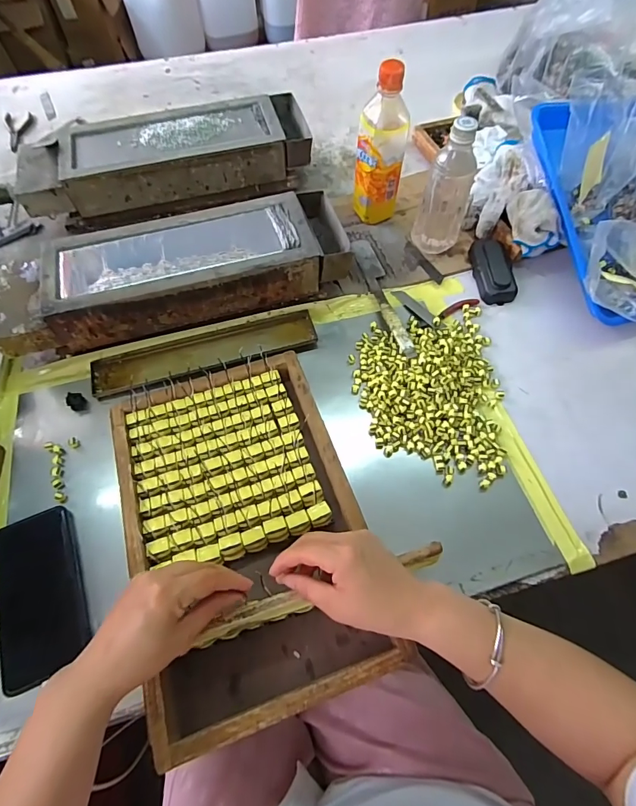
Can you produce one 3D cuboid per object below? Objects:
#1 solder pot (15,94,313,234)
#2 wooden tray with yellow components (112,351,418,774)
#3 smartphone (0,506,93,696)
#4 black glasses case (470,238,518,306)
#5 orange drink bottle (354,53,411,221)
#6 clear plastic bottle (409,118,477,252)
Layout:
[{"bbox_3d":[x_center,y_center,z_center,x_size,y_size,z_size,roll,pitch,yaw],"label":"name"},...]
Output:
[{"bbox_3d":[-0.239,-0.396,0.680,0.446,0.097,0.141,-17,65,-7],"label":"solder pot"},{"bbox_3d":[-0.076,0.118,0.426,0.229,0.055,0.351,-18,65,-8],"label":"wooden tray with yellow components"},{"bbox_3d":[-0.282,0.192,0.417,0.081,0.016,0.158,-22,66,-10],"label":"smartphone"},{"bbox_3d":[0.259,-0.200,0.608,0.050,0.027,0.110,-4,64,-1],"label":"black glasses case"},{"bbox_3d":[0.092,-0.364,0.599,0.070,0.217,0.068,9,65,5],"label":"orange drink bottle"},{"bbox_3d":[0.184,-0.299,0.575,0.068,0.177,0.080,19,66,9],"label":"clear plastic bottle"}]

